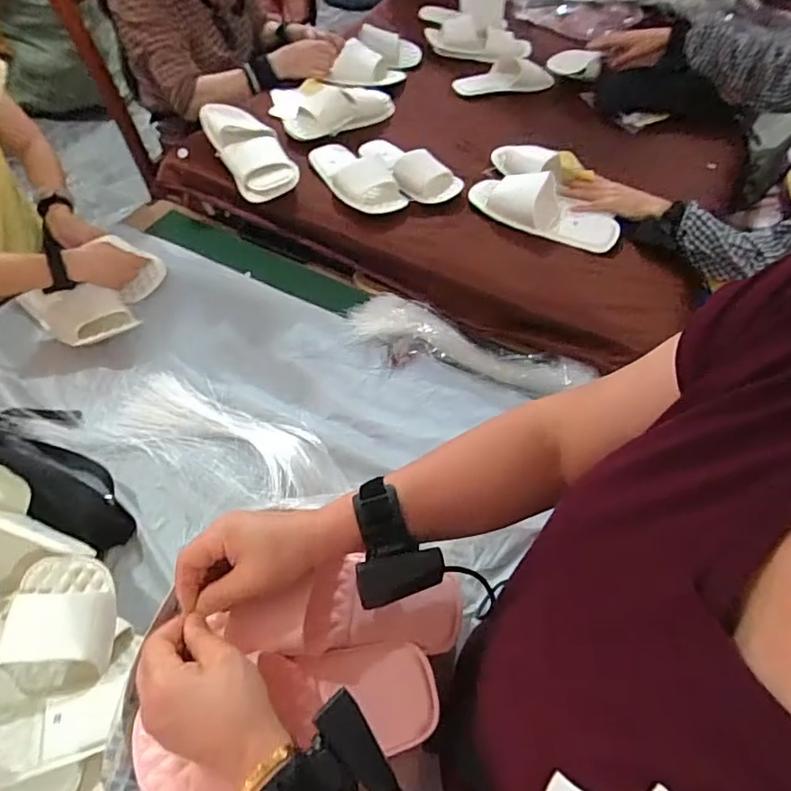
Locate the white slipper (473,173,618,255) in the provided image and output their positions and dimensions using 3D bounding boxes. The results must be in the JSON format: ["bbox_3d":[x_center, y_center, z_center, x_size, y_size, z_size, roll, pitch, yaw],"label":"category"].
[{"bbox_3d":[0.269,-0.342,1.017,0.269,0.054,0.111,19,56,10],"label":"white slipper"}]

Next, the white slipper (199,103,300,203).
[{"bbox_3d":[-0.282,-0.475,1.077,0.114,0.050,0.277,-27,60,-20],"label":"white slipper"}]

